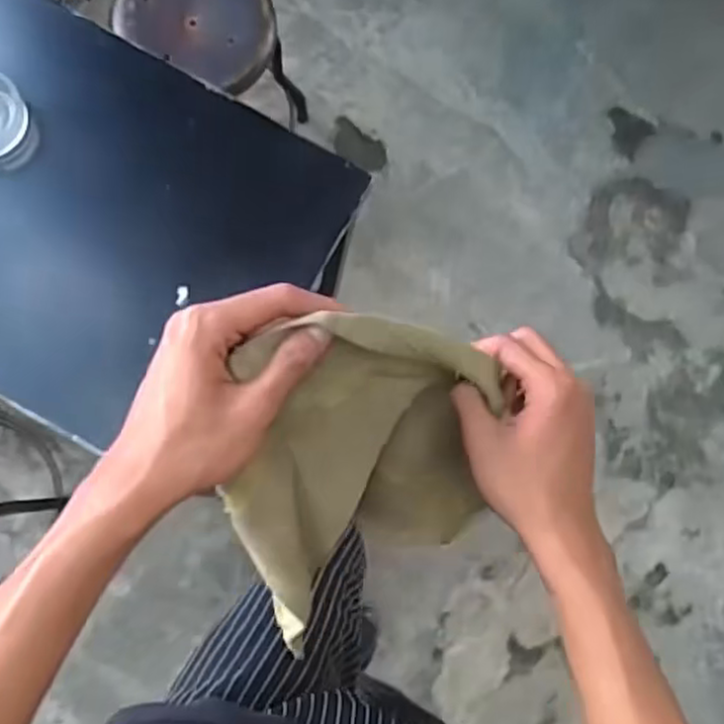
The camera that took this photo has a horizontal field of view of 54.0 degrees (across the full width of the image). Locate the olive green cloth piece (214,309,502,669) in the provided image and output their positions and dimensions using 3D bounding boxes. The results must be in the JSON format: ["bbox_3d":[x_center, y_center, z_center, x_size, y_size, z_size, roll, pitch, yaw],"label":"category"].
[{"bbox_3d":[0.006,0.070,0.471,0.166,0.232,0.169,0,84,-2],"label":"olive green cloth piece"}]

